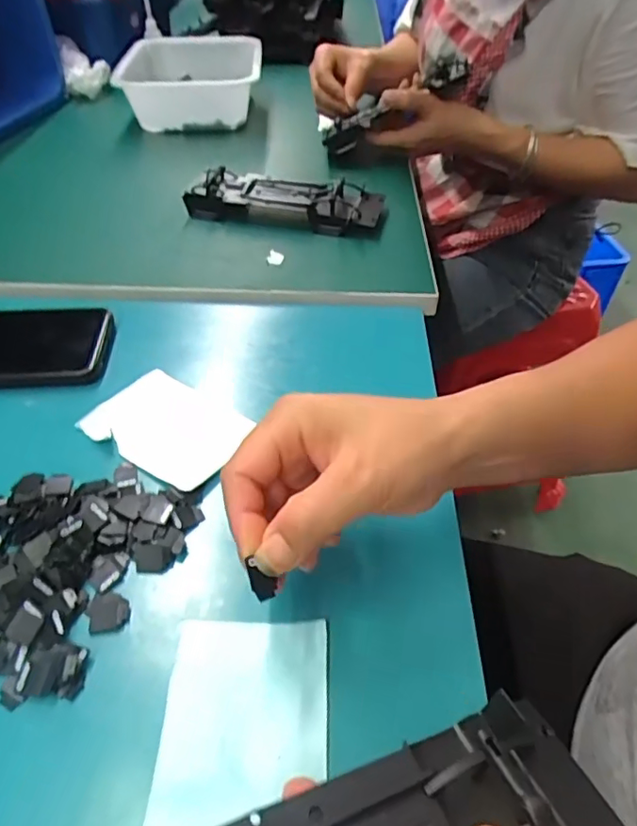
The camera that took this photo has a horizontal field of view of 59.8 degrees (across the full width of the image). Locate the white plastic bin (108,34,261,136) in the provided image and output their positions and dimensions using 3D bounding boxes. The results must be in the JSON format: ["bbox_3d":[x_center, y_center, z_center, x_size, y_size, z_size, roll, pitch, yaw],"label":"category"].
[{"bbox_3d":[-0.173,-0.467,0.778,0.169,0.063,0.255,-1,44,-1],"label":"white plastic bin"}]

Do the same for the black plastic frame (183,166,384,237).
[{"bbox_3d":[-0.033,-0.213,0.554,0.190,0.026,0.064,6,44,5],"label":"black plastic frame"}]

